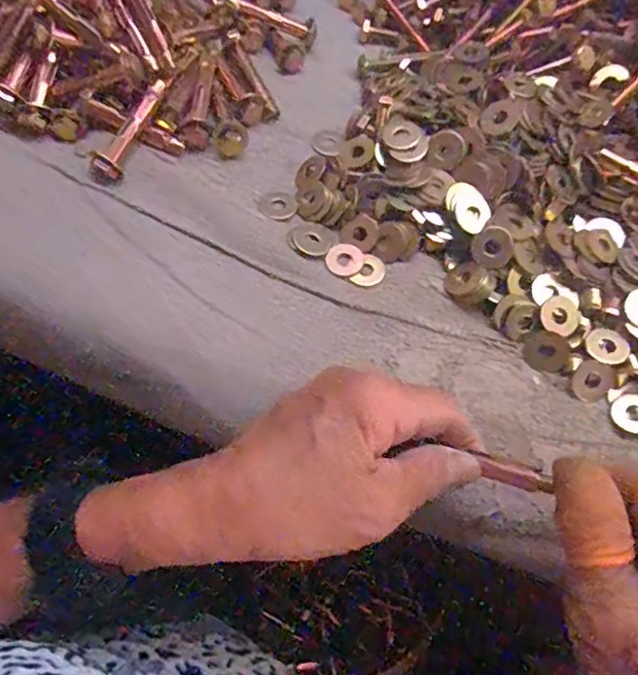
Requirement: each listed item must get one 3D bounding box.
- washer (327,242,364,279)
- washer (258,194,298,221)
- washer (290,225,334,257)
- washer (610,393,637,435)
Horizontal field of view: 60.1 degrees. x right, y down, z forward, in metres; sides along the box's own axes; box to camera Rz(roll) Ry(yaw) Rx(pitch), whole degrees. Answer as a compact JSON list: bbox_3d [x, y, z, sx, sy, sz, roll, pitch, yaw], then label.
[{"bbox_3d":[0.014,-0.043,0.302,0.019,0.004,0.021,26,63,12],"label":"washer"},{"bbox_3d":[-0.023,-0.076,0.315,0.022,0.004,0.020,1,61,-2],"label":"washer"},{"bbox_3d":[-0.004,-0.055,0.304,0.022,0.004,0.020,1,61,-2],"label":"washer"},{"bbox_3d":[0.156,0.038,0.272,0.021,0.004,0.019,32,85,27],"label":"washer"}]

